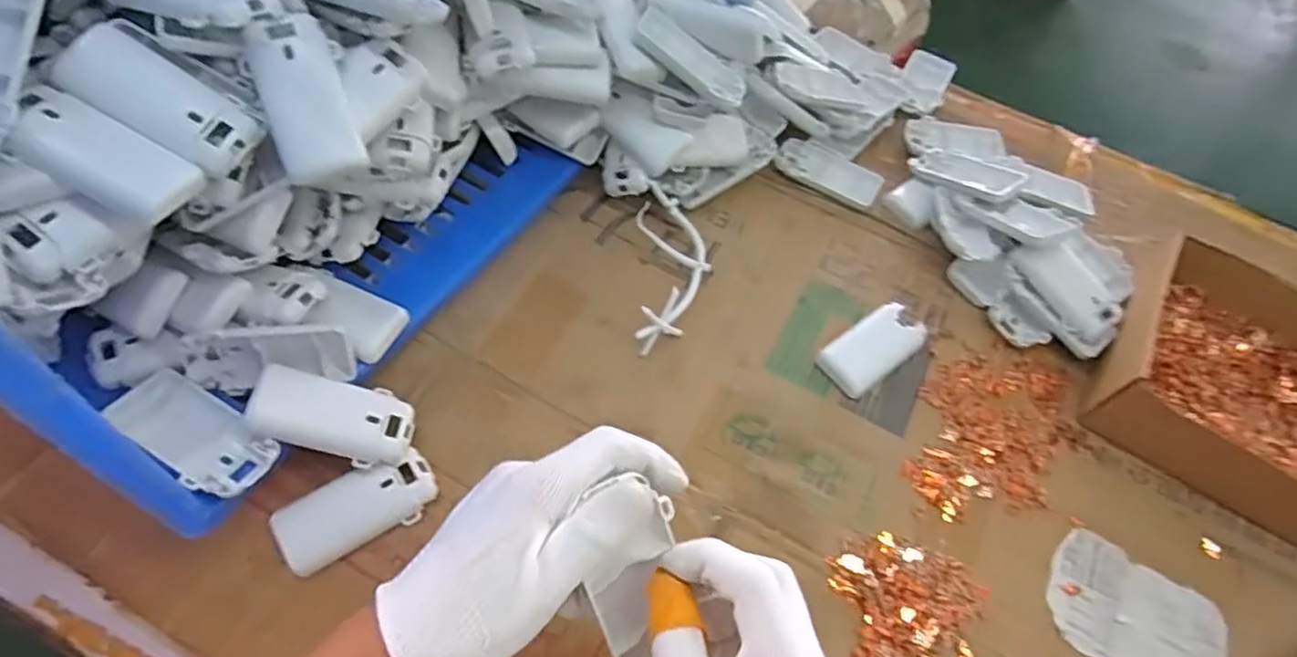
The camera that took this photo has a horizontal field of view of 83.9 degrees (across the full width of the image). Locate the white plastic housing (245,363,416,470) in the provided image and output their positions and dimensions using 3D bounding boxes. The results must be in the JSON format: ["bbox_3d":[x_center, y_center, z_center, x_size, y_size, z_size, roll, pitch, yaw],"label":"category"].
[{"bbox_3d":[-0.196,0.055,0.454,0.094,0.021,0.044,21,57,-23],"label":"white plastic housing"}]

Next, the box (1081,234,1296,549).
[{"bbox_3d":[0.479,0.046,0.550,0.235,0.058,0.190,33,60,12],"label":"box"}]

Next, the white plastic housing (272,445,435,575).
[{"bbox_3d":[-0.183,0.115,0.456,0.095,0.020,0.041,-25,64,-16],"label":"white plastic housing"}]

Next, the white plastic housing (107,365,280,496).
[{"bbox_3d":[-0.271,0.064,0.434,0.094,0.022,0.044,31,59,11],"label":"white plastic housing"}]

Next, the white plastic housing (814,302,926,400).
[{"bbox_3d":[0.175,0.015,0.558,0.089,0.016,0.042,-32,68,-24],"label":"white plastic housing"}]

